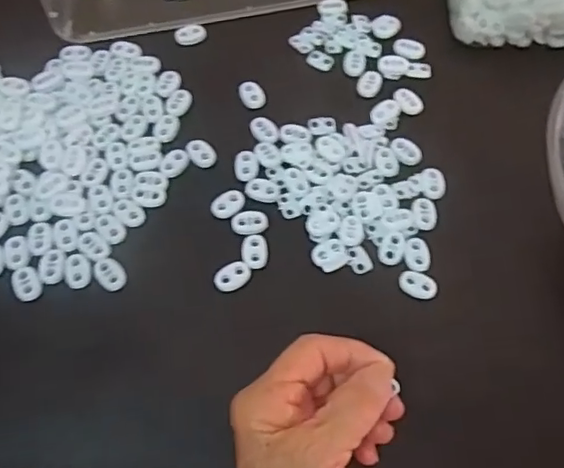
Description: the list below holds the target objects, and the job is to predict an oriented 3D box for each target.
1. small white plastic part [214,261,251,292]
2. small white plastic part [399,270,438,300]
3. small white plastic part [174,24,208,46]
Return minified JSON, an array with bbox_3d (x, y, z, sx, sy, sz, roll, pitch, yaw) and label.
[{"bbox_3d":[-0.031,0.026,0.358,0.024,0.004,0.016,-28,69,-14],"label":"small white plastic part"},{"bbox_3d":[0.086,0.031,0.357,0.023,0.004,0.017,15,66,5],"label":"small white plastic part"},{"bbox_3d":[-0.070,-0.154,0.441,0.025,0.004,0.019,-13,66,-7],"label":"small white plastic part"}]

